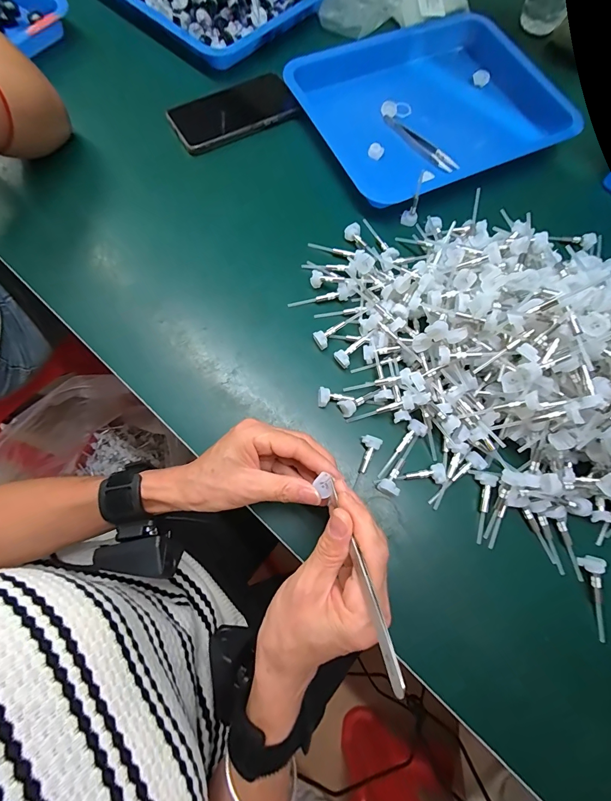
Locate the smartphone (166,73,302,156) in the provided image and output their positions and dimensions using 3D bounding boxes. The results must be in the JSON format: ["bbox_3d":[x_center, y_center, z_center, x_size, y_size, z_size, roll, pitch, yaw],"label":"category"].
[{"bbox_3d":[-0.095,-0.381,0.460,0.160,0.011,0.086,-25,76,-9],"label":"smartphone"}]

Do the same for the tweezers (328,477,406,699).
[{"bbox_3d":[0.033,0.105,0.222,0.008,0.018,0.133,-15,39,-5],"label":"tweezers"}]

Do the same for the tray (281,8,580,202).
[{"bbox_3d":[0.169,-0.399,0.461,0.321,0.034,0.256,-27,76,-10],"label":"tray"}]

